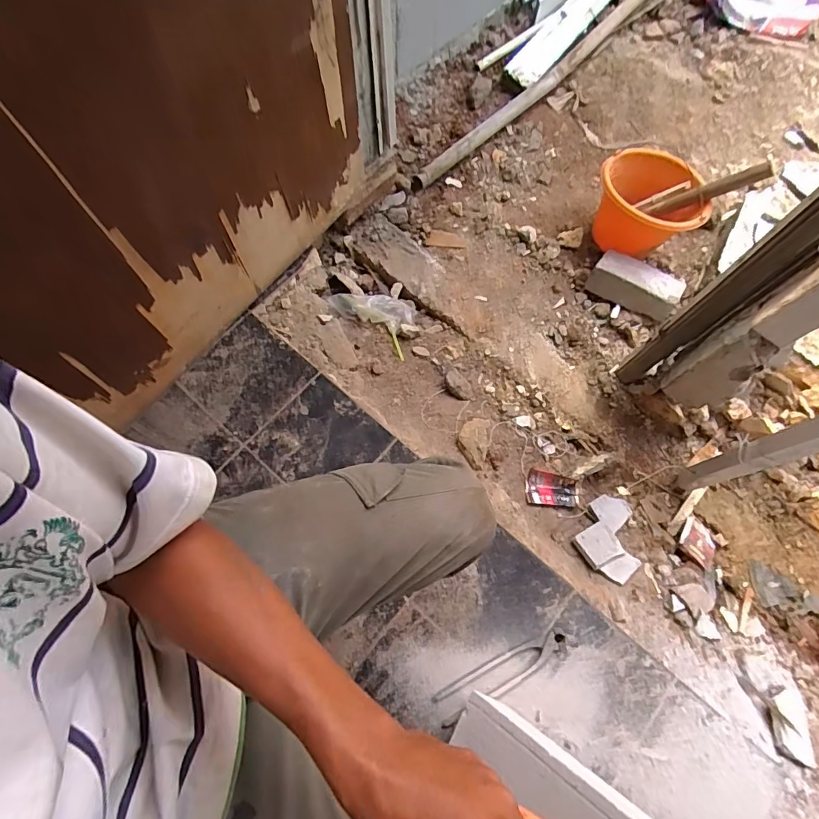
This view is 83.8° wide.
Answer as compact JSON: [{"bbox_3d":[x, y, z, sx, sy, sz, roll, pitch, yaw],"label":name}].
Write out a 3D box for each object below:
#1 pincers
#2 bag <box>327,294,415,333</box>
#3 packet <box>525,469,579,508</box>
[{"bbox_3d":[0.155,0.416,0.726,0.245,0.013,0.052,-24,72,-10],"label":"pincers"},{"bbox_3d":[-0.084,-0.233,1.082,0.204,0.023,0.082,3,87,-18],"label":"bag"},{"bbox_3d":[0.293,0.166,0.937,0.104,0.022,0.073,8,70,1],"label":"packet"}]

